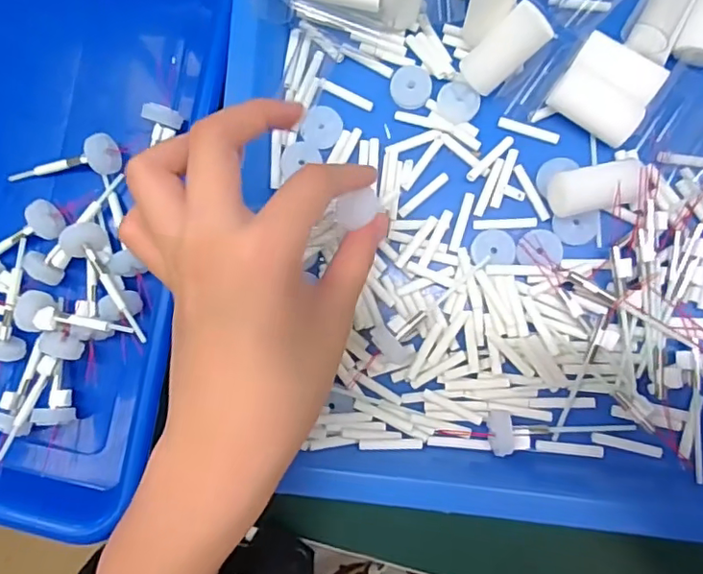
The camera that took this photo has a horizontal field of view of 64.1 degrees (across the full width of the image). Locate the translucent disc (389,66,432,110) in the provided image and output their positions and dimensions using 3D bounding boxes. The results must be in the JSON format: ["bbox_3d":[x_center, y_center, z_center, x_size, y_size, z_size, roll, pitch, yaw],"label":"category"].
[{"bbox_3d":[0.030,-0.102,0.286,0.020,0.004,0.021,-1,86,8],"label":"translucent disc"}]

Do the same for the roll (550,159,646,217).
[{"bbox_3d":[0.114,-0.045,0.261,0.045,0.024,0.019,-12,85,7],"label":"roll"}]

